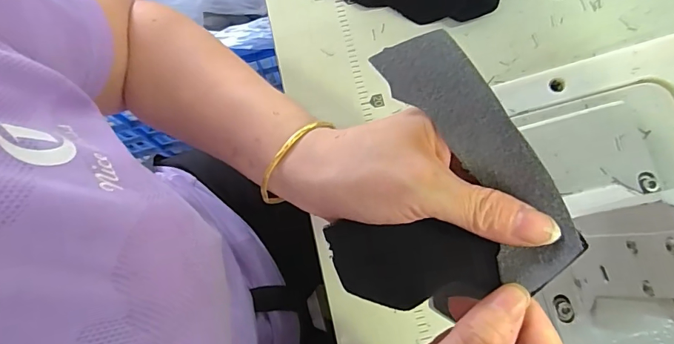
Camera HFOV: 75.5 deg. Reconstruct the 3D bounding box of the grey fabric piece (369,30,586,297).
[{"bbox_3d":[0.063,-0.011,0.196,0.037,0.013,0.122,-36,79,25],"label":"grey fabric piece"}]

